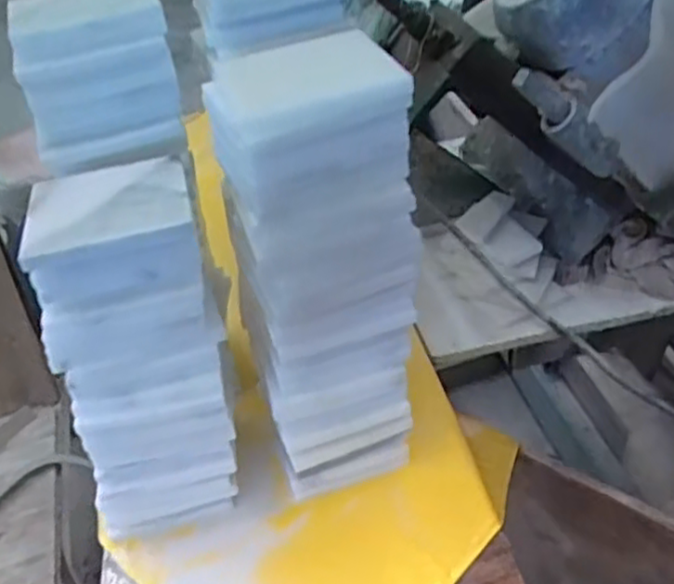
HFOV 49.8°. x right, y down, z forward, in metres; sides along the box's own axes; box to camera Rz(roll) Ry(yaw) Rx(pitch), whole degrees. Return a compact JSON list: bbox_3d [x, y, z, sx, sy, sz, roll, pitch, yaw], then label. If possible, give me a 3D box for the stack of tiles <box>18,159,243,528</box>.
[{"bbox_3d":[-0.134,0.045,0.520,0.116,0.249,0.099,-10,37,-6],"label":"stack of tiles"}]

